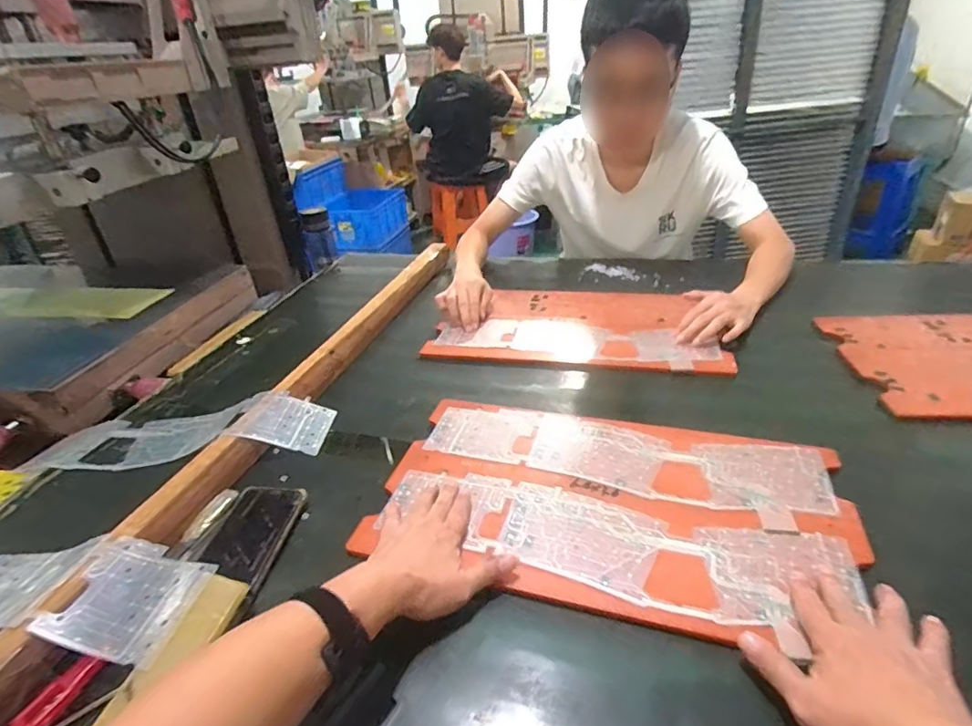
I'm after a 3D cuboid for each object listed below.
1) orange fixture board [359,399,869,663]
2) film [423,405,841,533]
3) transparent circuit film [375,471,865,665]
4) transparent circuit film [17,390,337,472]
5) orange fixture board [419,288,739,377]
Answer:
[{"bbox_3d":[0.120,0.139,0.549,0.459,0.017,0.254,5,34,18],"label":"orange fixture board"},{"bbox_3d":[0.145,0.108,0.607,0.436,0.006,0.122,7,34,18],"label":"film"},{"bbox_3d":[0.107,0.168,0.503,0.427,0.009,0.109,8,35,20],"label":"transparent circuit film"},{"bbox_3d":[-0.416,0.093,0.699,0.404,0.037,0.114,-4,32,5],"label":"transparent circuit film"},{"bbox_3d":[0.157,-0.071,0.902,0.462,0.009,0.262,4,34,17],"label":"orange fixture board"}]

